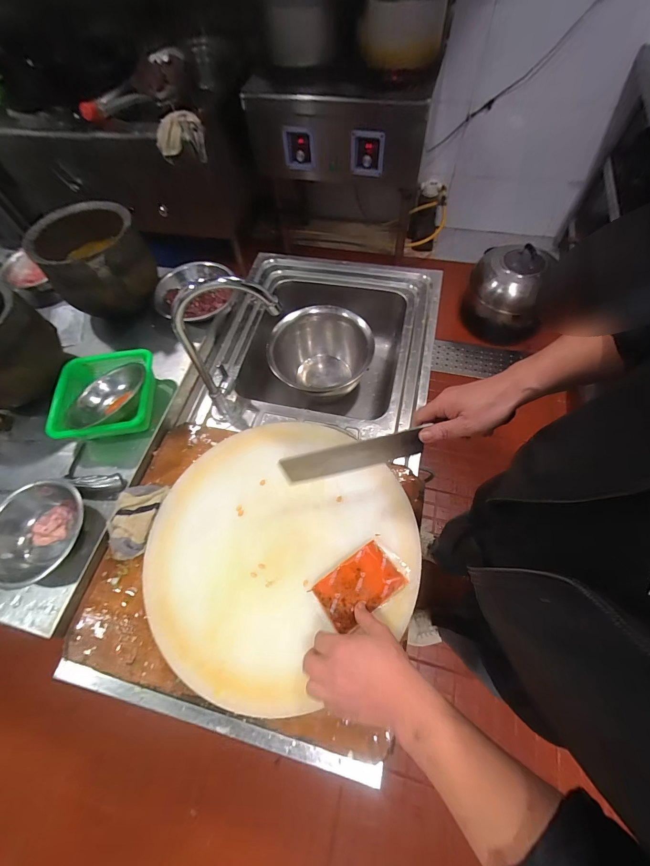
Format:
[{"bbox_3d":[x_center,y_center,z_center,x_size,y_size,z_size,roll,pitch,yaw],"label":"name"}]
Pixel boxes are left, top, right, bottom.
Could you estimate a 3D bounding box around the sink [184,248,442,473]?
[{"bbox_3d":[0.003,-0.183,0.846,0.478,0.237,0.511,11,64,10],"label":"sink"}]

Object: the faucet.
[{"bbox_3d":[-0.155,-0.134,0.592,0.171,0.325,0.077,-25,64,-9],"label":"faucet"}]

